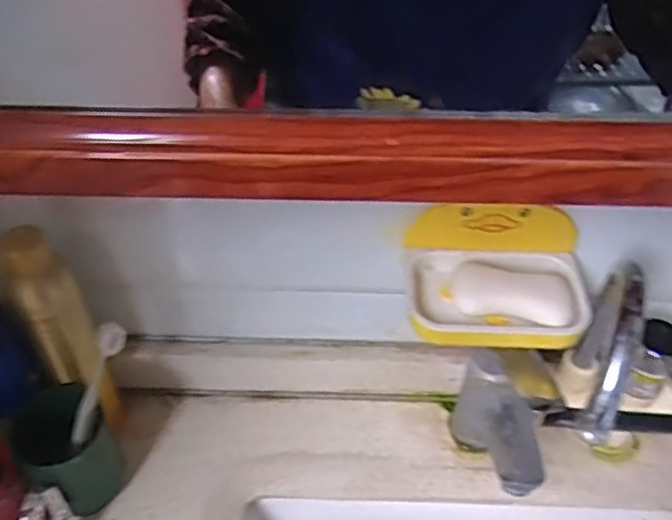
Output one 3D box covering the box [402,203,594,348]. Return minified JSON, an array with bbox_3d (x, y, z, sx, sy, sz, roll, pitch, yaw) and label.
[{"bbox_3d":[0.125,0.007,0.499,0.137,0.067,0.108,0,44,0],"label":"box"}]

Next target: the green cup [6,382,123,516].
[{"bbox_3d":[-0.227,0.168,0.548,0.078,0.093,0.090,-29,52,-29],"label":"green cup"}]

